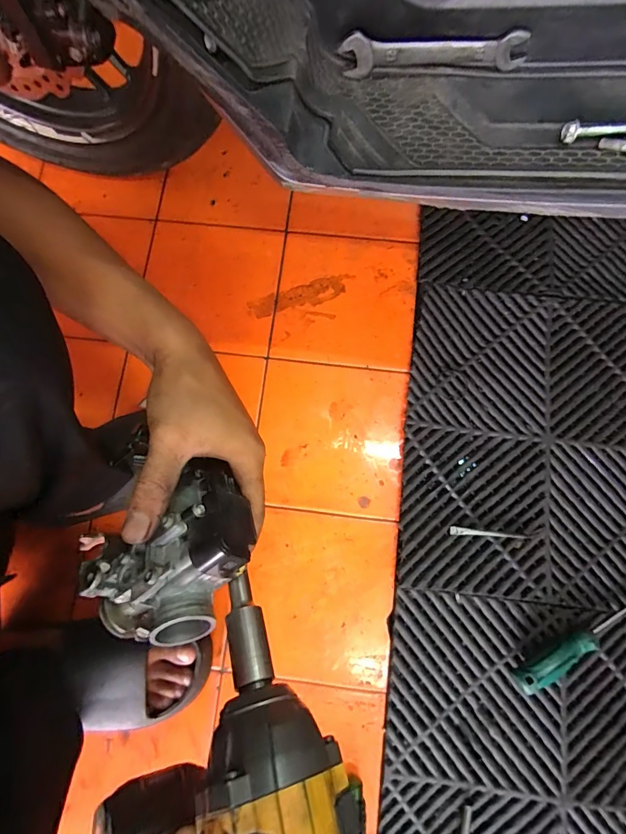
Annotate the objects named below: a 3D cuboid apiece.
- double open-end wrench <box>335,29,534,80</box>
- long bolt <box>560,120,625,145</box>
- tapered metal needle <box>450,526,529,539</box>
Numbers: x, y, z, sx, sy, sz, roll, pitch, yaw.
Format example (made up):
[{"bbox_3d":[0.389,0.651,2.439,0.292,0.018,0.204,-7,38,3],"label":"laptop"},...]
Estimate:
[{"bbox_3d":[0.082,-0.251,0.271,0.122,0.024,0.008,5,79,2],"label":"double open-end wrench"},{"bbox_3d":[0.187,-0.186,0.251,0.050,0.009,0.009,-6,79,0],"label":"long bolt"},{"bbox_3d":[0.220,0.145,0.487,0.096,0.005,0.009,3,79,2],"label":"tapered metal needle"}]

